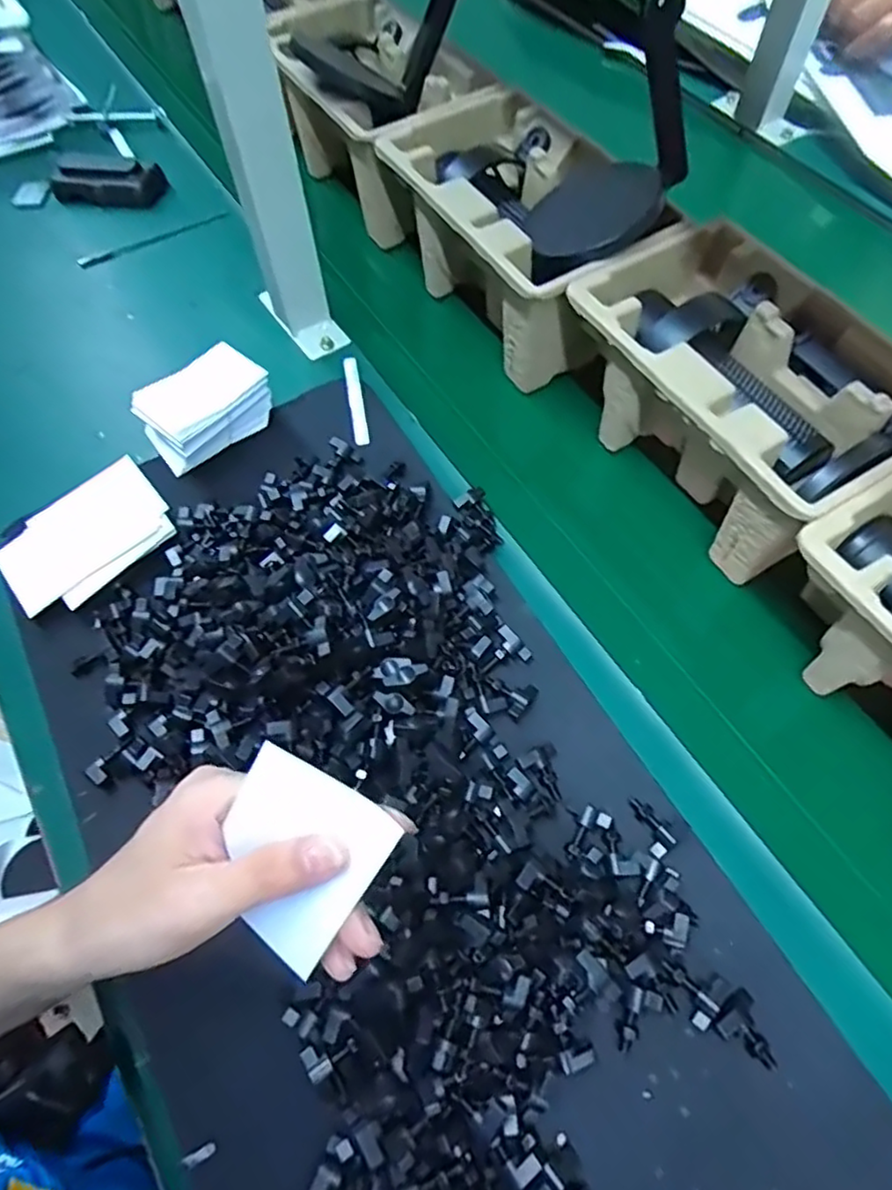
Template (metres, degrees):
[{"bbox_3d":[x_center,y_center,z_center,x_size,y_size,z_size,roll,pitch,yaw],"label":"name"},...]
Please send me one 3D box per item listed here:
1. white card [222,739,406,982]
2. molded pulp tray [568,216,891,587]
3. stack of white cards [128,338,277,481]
[{"bbox_3d":[-0.058,0.099,0.241,0.058,0.004,0.075,33,105,6],"label":"white card"},{"bbox_3d":[0.198,-0.134,0.447,0.145,0.102,0.221,-27,62,-12],"label":"molded pulp tray"},{"bbox_3d":[-0.182,-0.139,0.492,0.092,0.048,0.063,-37,65,-17],"label":"stack of white cards"}]

